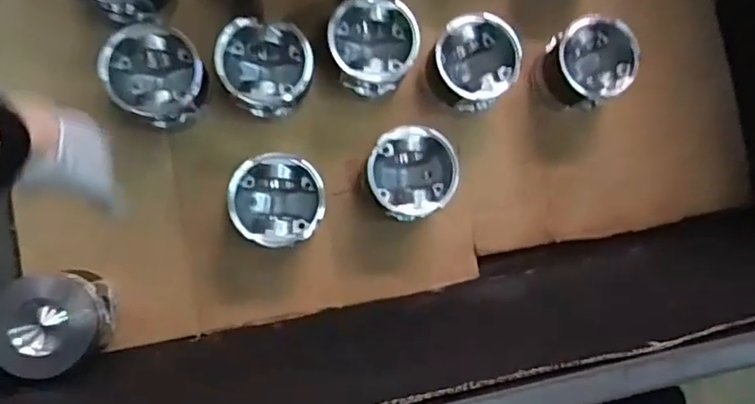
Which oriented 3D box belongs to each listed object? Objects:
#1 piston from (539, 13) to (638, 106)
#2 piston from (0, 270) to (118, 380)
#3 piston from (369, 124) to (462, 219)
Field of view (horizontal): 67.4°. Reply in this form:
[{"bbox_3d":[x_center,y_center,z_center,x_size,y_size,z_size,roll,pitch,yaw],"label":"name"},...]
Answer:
[{"bbox_3d":[0.288,-0.191,0.780,0.125,0.083,0.111,-35,90,-9],"label":"piston"},{"bbox_3d":[-0.379,0.139,0.671,0.104,0.122,0.110,-5,85,-8],"label":"piston"},{"bbox_3d":[0.039,-0.035,0.739,0.111,0.090,0.116,14,83,-6],"label":"piston"}]

